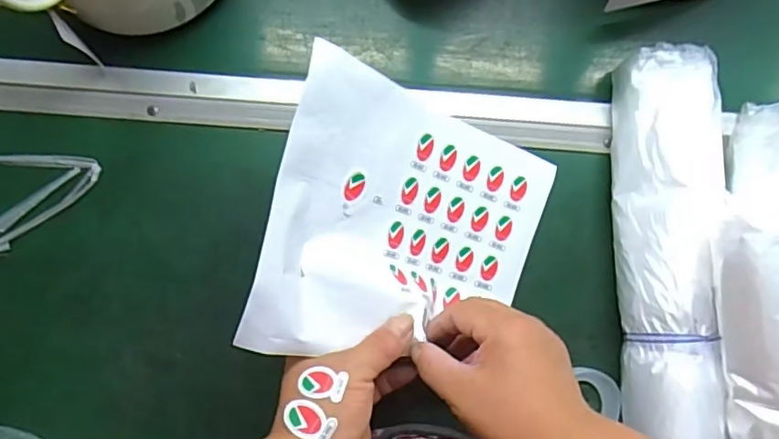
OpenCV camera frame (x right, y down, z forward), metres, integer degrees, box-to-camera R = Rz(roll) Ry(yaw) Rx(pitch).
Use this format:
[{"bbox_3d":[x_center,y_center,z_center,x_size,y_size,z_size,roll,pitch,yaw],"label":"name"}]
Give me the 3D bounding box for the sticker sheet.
[{"bbox_3d":[0.017,0.008,0.401,0.221,0.029,0.176,17,83,-36],"label":"sticker sheet"}]

